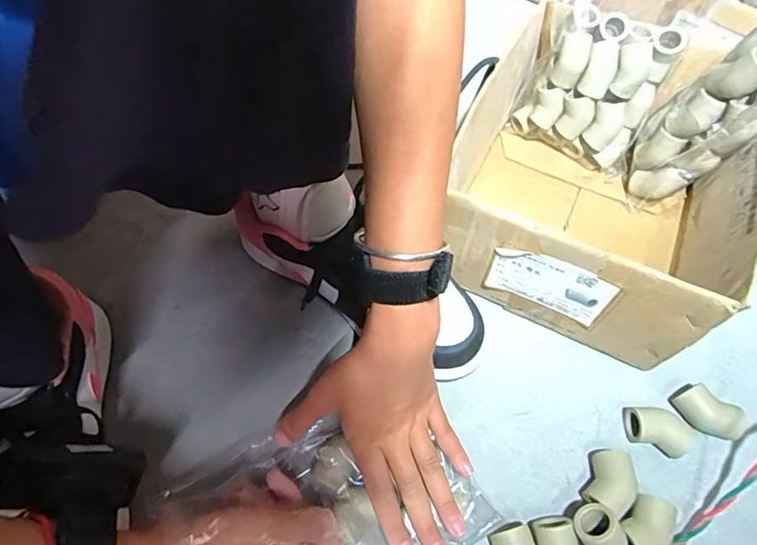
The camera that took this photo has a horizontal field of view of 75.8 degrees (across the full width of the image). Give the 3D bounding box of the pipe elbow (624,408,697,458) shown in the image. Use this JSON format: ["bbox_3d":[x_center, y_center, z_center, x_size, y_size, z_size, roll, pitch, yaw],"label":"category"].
[{"bbox_3d":[0.224,0.126,0.389,0.048,0.028,0.027,23,60,12],"label":"pipe elbow"}]

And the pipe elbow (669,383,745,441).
[{"bbox_3d":[0.267,0.115,0.396,0.031,0.026,0.047,-25,63,-17],"label":"pipe elbow"}]

